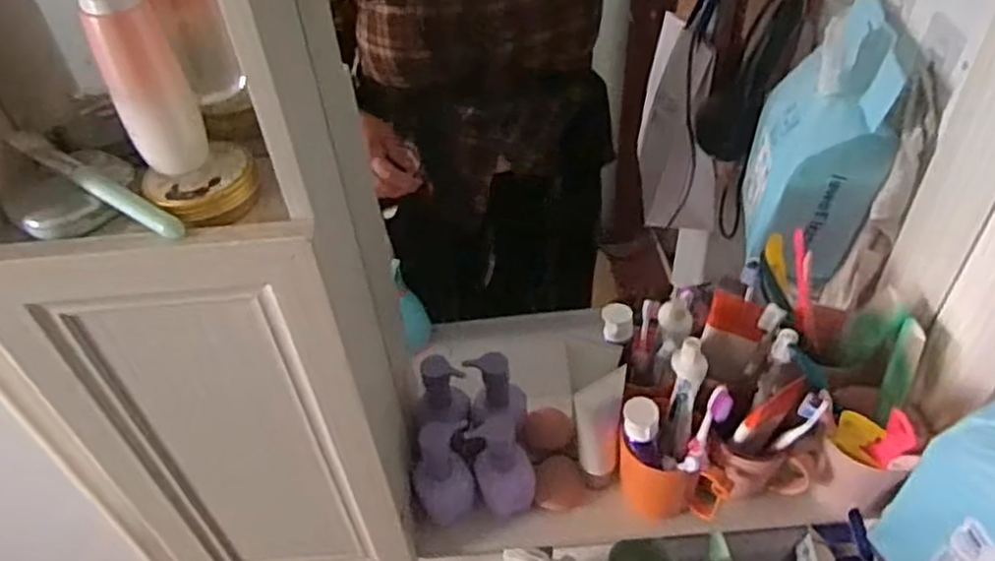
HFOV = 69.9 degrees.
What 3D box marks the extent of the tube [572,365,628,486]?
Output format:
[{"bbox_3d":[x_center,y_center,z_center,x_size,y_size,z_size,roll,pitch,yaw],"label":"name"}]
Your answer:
[{"bbox_3d":[0.102,0.150,0.694,0.051,0.141,0.030,-18,46,-14],"label":"tube"}]

